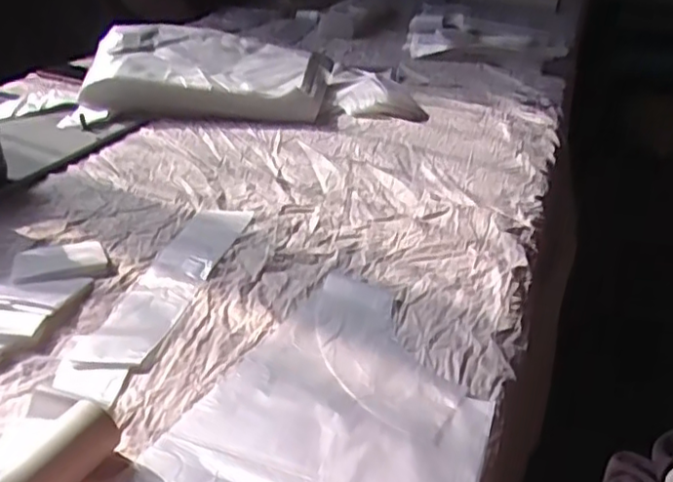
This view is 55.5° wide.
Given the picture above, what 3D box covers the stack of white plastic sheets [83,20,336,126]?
[{"bbox_3d":[-0.206,-0.289,1.063,0.373,0.051,0.237,6,45,-2],"label":"stack of white plastic sheets"}]

